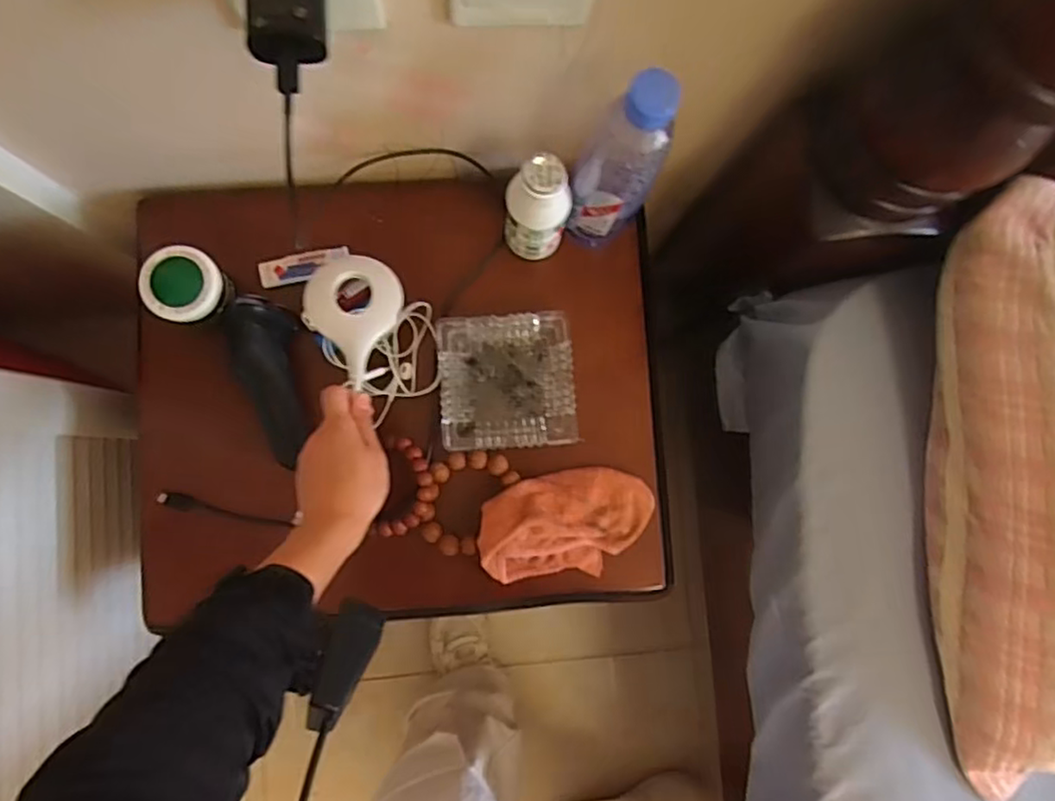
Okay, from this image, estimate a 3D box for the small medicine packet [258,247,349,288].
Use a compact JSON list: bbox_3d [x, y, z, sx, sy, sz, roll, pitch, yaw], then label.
[{"bbox_3d":[-0.200,-0.120,0.596,0.079,0.011,0.023,-14,87,-4],"label":"small medicine packet"}]

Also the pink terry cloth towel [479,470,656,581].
[{"bbox_3d":[0.035,0.108,0.574,0.149,0.028,0.091,-3,86,-4],"label":"pink terry cloth towel"}]

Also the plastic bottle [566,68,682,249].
[{"bbox_3d":[0.067,-0.168,0.493,0.053,0.194,0.052,-19,87,-5],"label":"plastic bottle"}]

